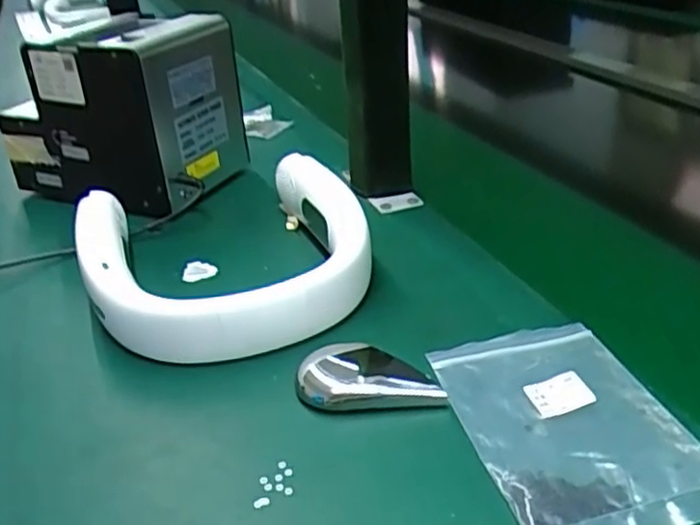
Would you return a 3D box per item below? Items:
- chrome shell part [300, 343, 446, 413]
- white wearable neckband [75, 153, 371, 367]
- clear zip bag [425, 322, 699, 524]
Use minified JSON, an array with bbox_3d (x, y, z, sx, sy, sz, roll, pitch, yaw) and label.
[{"bbox_3d":[0.011,0.064,0.389,0.078,0.014,0.048,-4,30,1],"label":"chrome shell part"},{"bbox_3d":[-0.085,-0.005,0.476,0.189,0.057,0.182,-16,32,-18],"label":"white wearable neckband"},{"bbox_3d":[0.111,0.080,0.352,0.099,0.007,0.146,-13,31,-7],"label":"clear zip bag"}]

